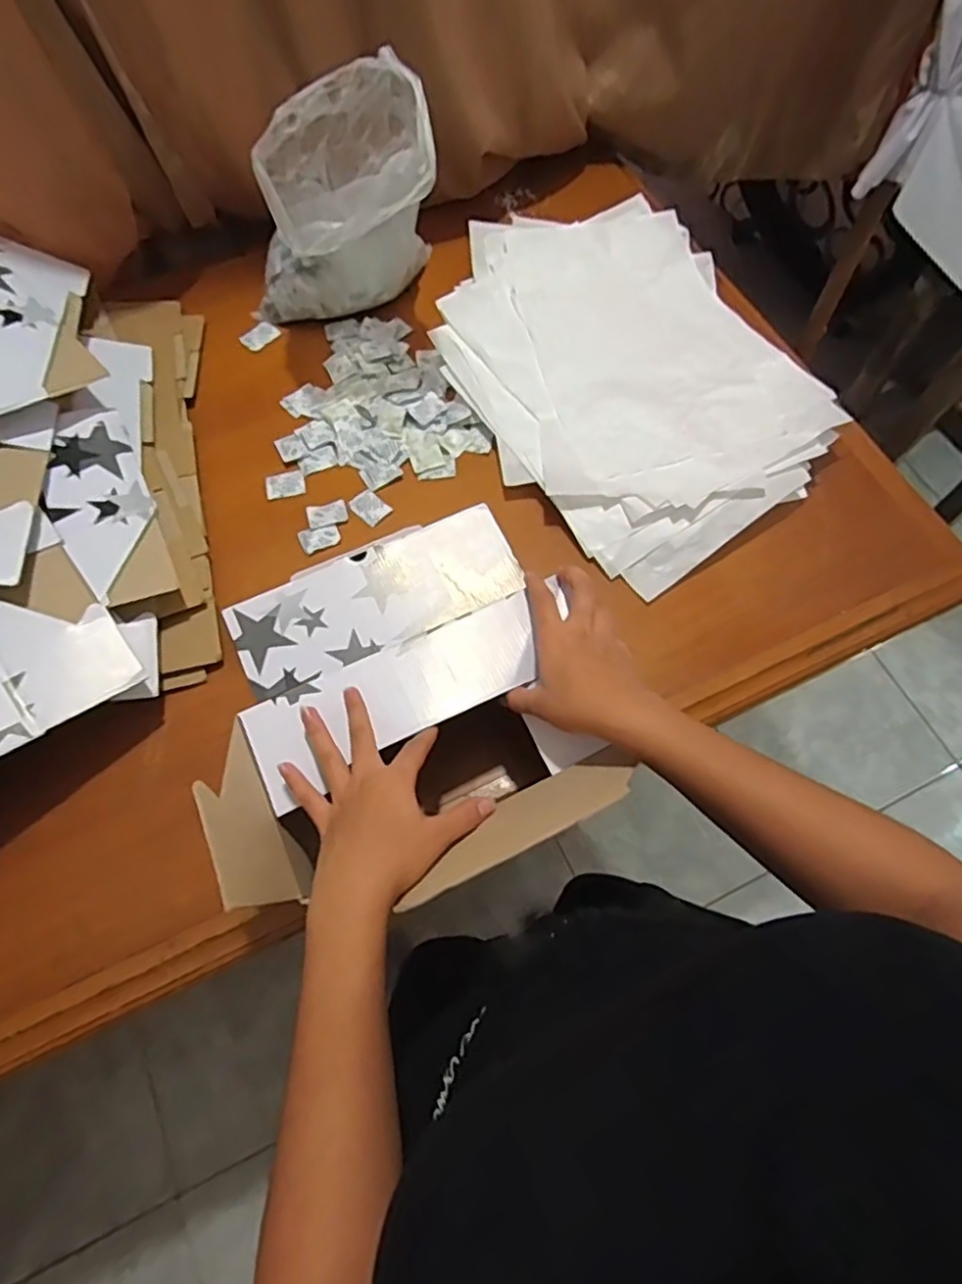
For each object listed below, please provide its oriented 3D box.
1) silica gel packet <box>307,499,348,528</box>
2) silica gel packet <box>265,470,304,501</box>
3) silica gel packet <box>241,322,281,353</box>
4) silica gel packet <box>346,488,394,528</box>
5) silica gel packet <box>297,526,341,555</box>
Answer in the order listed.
[{"bbox_3d":[-0.157,-0.131,0.683,0.039,0.004,0.027,-16,67,-7],"label":"silica gel packet"},{"bbox_3d":[-0.204,-0.164,0.699,0.039,0.004,0.030,-15,67,-7],"label":"silica gel packet"},{"bbox_3d":[-0.259,-0.358,0.787,0.032,0.005,0.041,38,71,15],"label":"silica gel packet"},{"bbox_3d":[-0.114,-0.138,0.687,0.040,0.004,0.031,40,72,16],"label":"silica gel packet"},{"bbox_3d":[-0.162,-0.105,0.674,0.039,0.004,0.026,-23,68,-10],"label":"silica gel packet"}]

